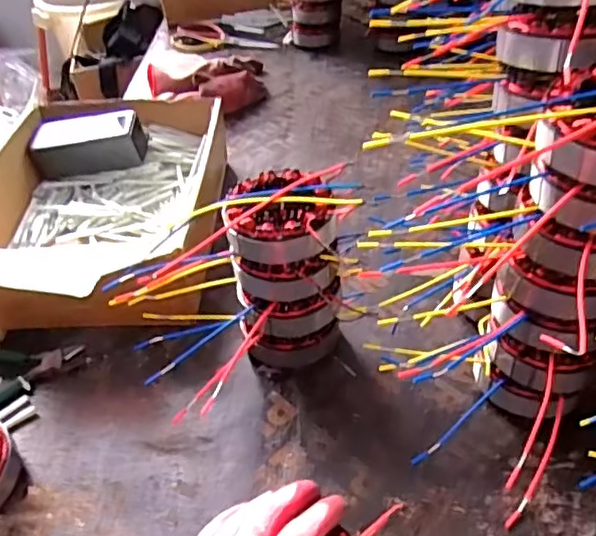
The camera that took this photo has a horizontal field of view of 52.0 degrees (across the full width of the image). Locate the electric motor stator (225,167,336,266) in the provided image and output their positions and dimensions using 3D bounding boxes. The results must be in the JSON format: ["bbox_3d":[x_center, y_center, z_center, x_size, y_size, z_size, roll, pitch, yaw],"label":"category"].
[{"bbox_3d":[-0.011,-0.041,0.482,0.088,0.050,0.084,-8,42,-2],"label":"electric motor stator"}]

